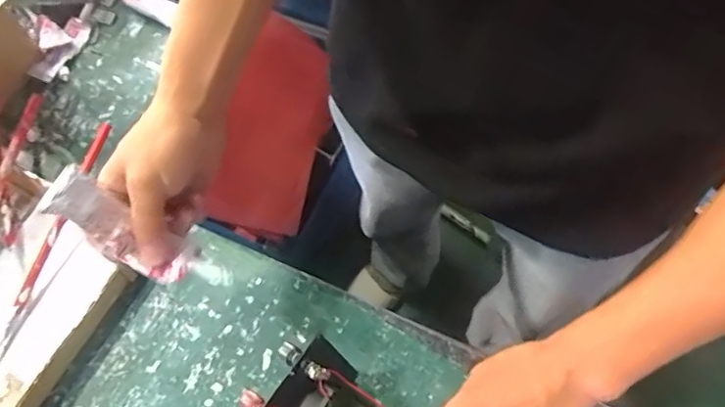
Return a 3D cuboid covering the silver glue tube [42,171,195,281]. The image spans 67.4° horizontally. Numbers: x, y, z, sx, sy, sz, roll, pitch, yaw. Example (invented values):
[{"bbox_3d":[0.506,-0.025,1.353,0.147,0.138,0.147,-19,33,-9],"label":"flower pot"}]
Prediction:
[{"bbox_3d":[-0.167,0.020,0.379,0.099,0.026,0.038,43,67,-24],"label":"silver glue tube"}]

